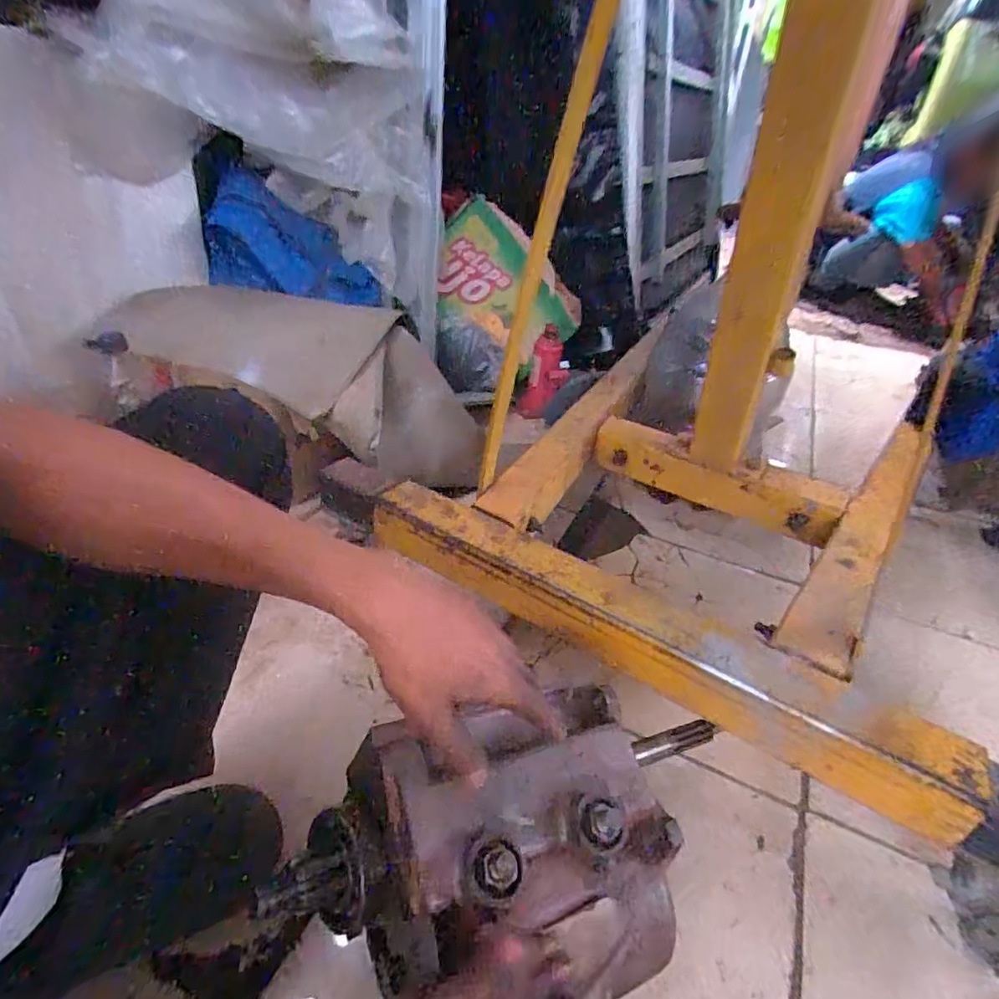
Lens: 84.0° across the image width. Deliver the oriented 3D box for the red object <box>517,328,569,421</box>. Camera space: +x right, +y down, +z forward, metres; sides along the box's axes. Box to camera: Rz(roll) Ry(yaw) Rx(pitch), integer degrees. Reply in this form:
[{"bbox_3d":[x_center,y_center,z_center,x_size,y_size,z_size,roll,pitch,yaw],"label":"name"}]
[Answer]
[{"bbox_3d":[0.112,-0.301,1.352,0.083,0.228,0.063,25,15,27],"label":"red object"}]

